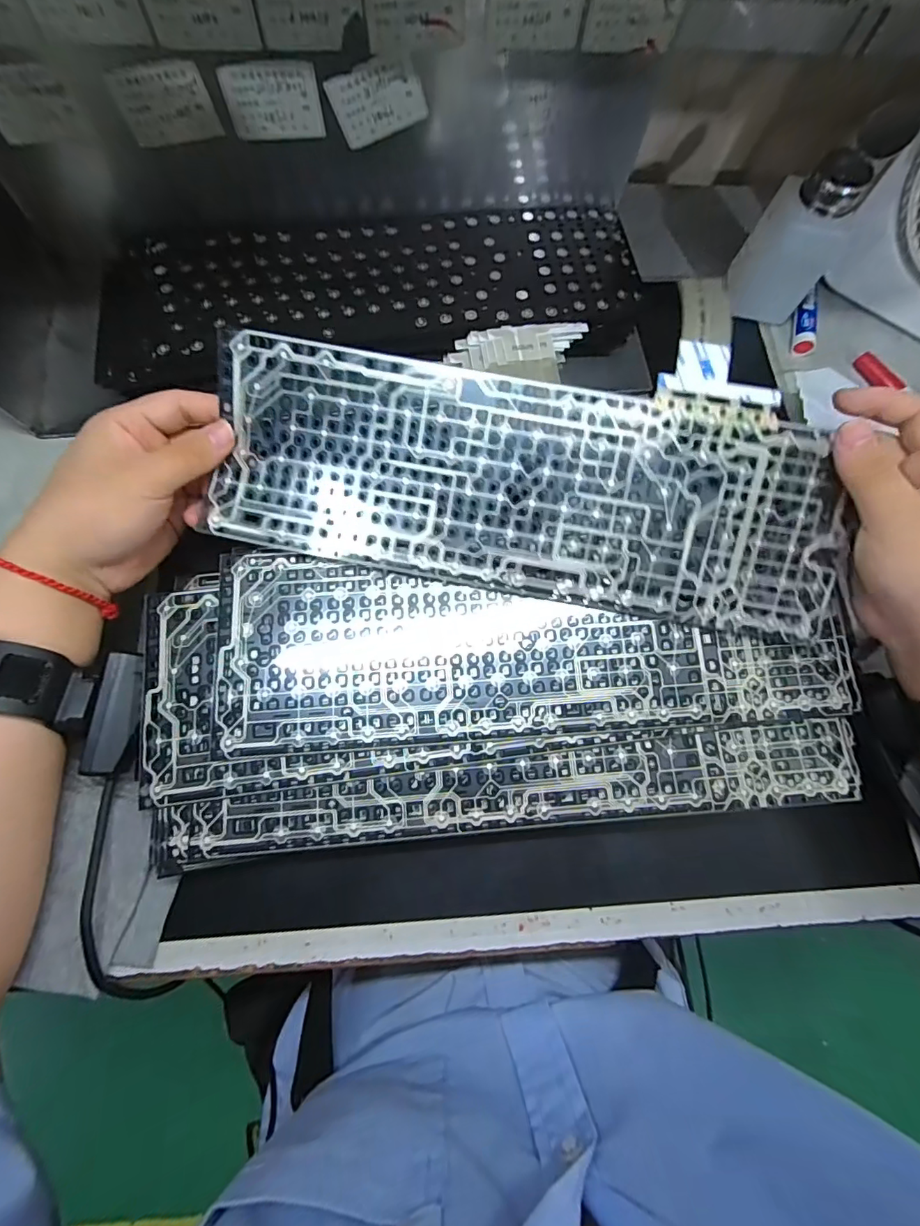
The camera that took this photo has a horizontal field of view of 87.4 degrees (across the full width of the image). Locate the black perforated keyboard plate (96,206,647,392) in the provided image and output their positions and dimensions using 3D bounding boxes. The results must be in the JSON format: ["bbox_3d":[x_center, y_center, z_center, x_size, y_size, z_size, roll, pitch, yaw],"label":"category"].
[{"bbox_3d":[-0.066,-0.252,0.378,0.413,0.023,0.143,-6,73,-4],"label":"black perforated keyboard plate"}]

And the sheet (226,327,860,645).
[{"bbox_3d":[0.039,-0.074,0.278,0.355,0.009,0.113,10,98,2],"label":"sheet"}]

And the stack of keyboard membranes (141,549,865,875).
[{"bbox_3d":[0.025,0.040,0.282,0.394,0.017,0.161,-5,73,-4],"label":"stack of keyboard membranes"}]

